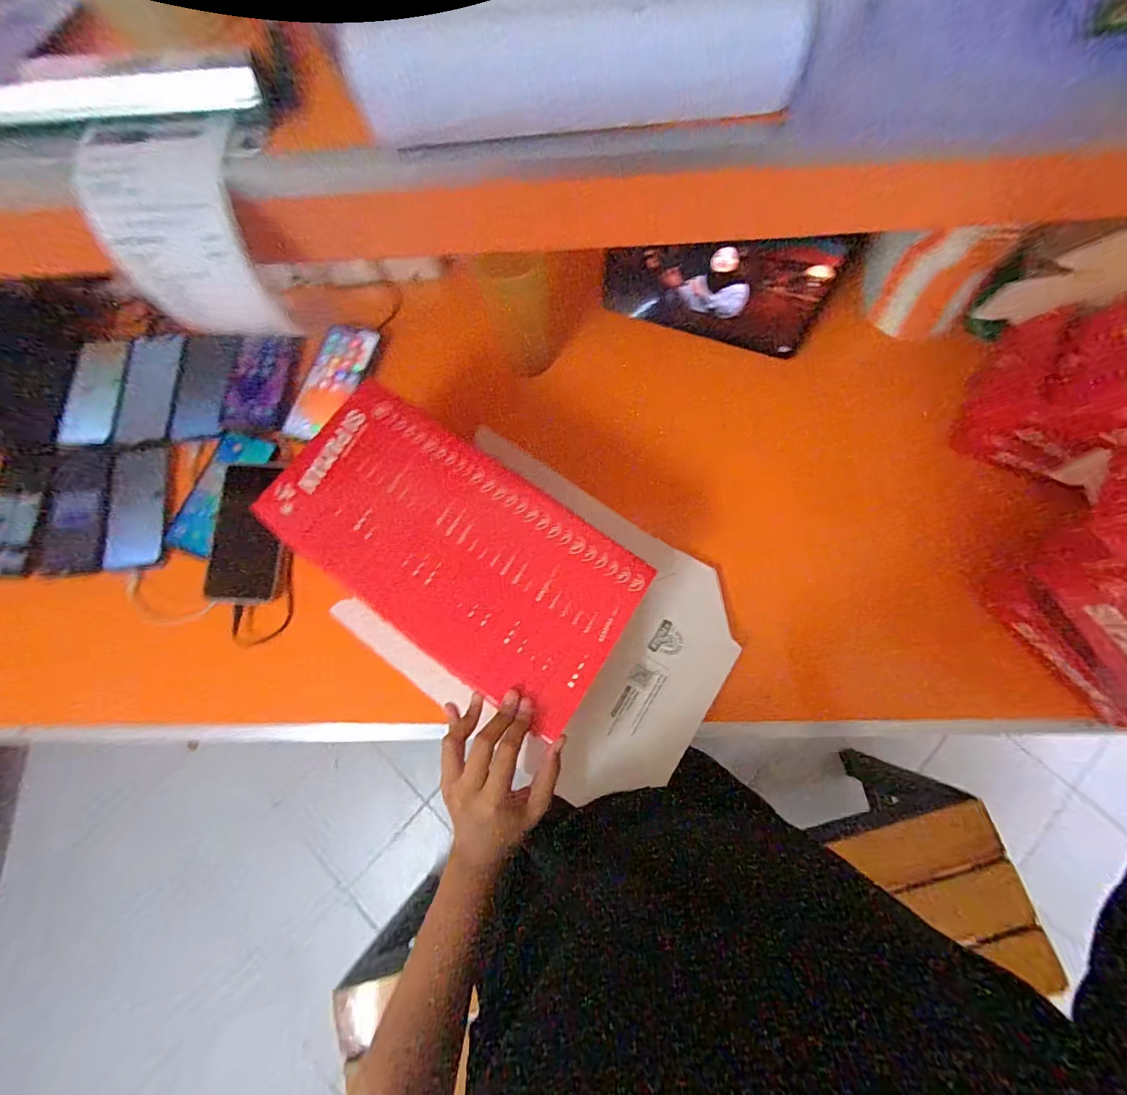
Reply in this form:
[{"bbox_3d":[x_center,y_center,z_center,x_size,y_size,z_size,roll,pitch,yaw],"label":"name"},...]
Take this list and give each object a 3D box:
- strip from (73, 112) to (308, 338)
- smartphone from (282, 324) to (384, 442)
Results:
[{"bbox_3d":[-0.235,-0.190,0.298,0.080,0.112,0.032,-2,53,-8],"label":"strip"},{"bbox_3d":[-0.297,-0.215,0.612,0.077,0.006,0.166,18,78,8],"label":"smartphone"}]

